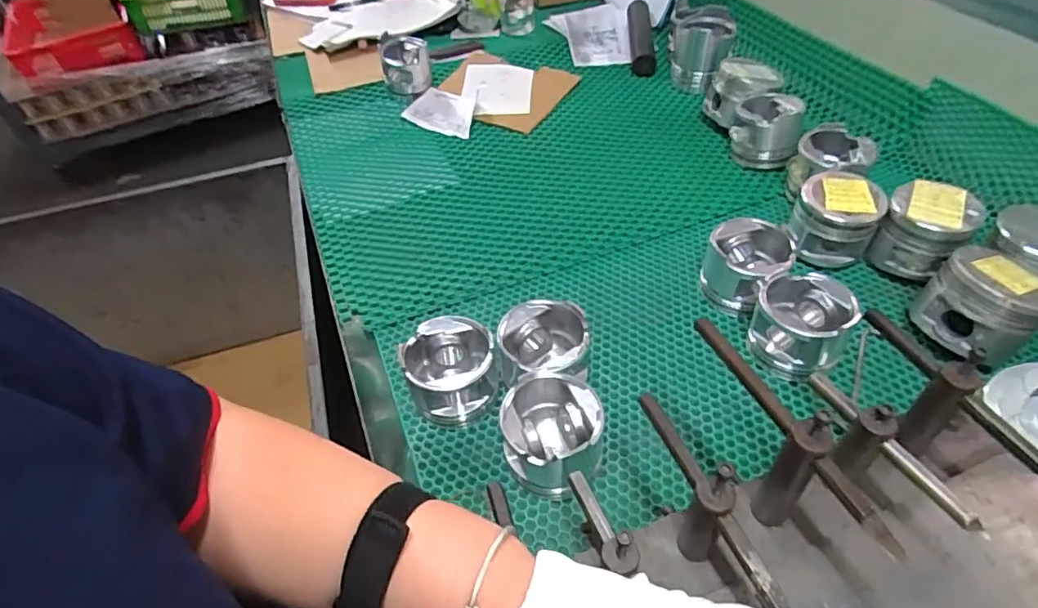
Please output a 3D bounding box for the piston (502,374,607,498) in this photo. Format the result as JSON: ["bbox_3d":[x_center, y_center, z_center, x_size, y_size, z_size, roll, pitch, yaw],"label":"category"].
[{"bbox_3d":[0.033,0.124,0.541,0.091,0.077,0.098,-3,49,3],"label":"piston"}]

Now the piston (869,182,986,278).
[{"bbox_3d":[0.474,-0.088,0.666,0.085,0.077,0.092,-2,48,2],"label":"piston"}]

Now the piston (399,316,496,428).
[{"bbox_3d":[-0.069,0.071,0.598,0.086,0.078,0.090,-3,49,3],"label":"piston"}]

